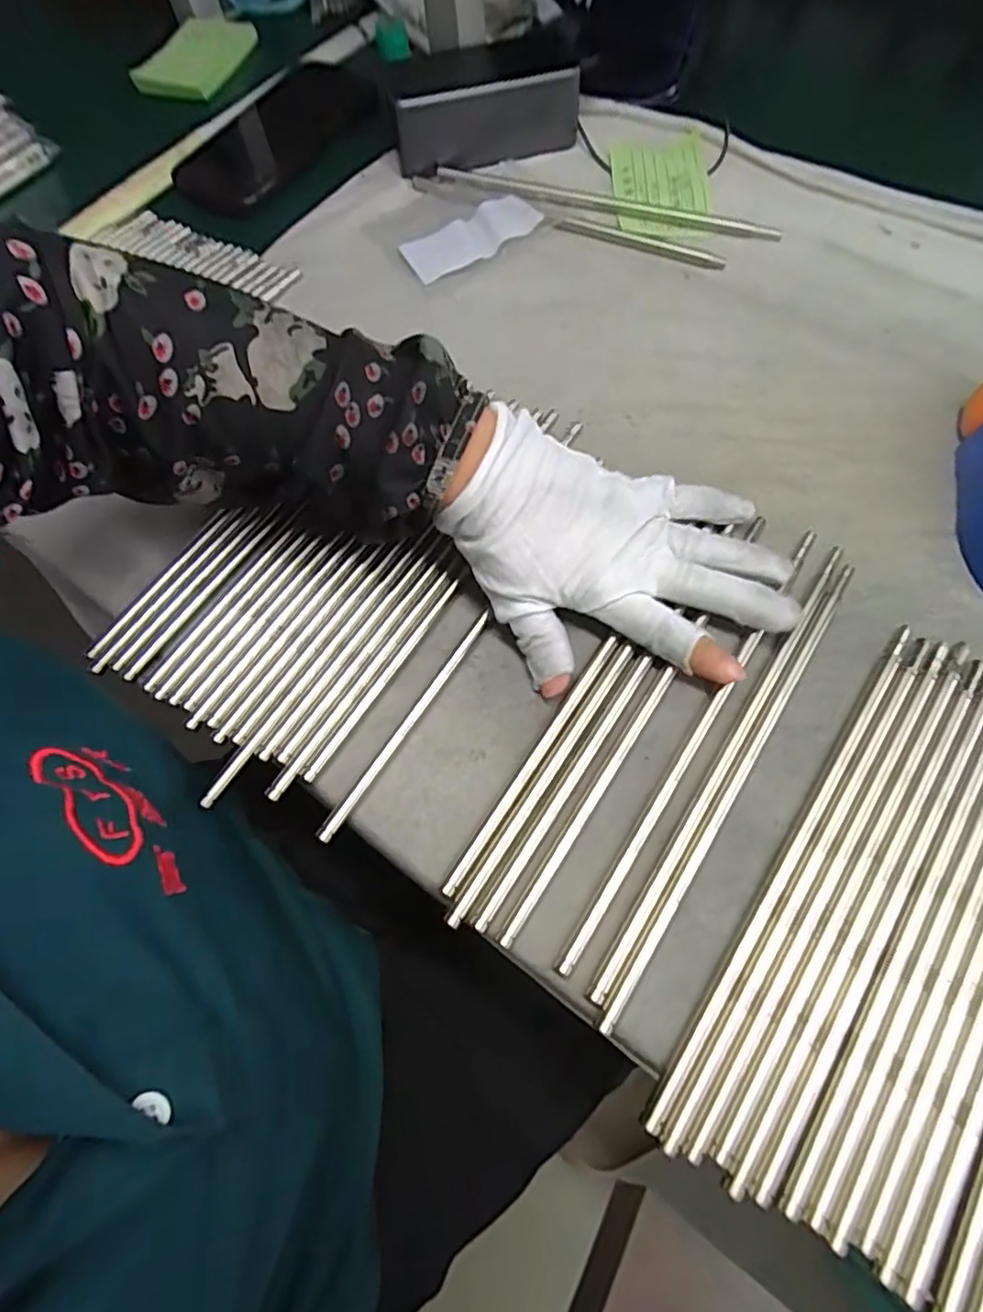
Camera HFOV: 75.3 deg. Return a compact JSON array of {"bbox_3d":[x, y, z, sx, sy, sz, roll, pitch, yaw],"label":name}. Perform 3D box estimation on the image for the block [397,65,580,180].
[{"bbox_3d":[-0.002,-0.362,0.434,0.123,0.041,0.019,-15,66,-4],"label":"block"}]

